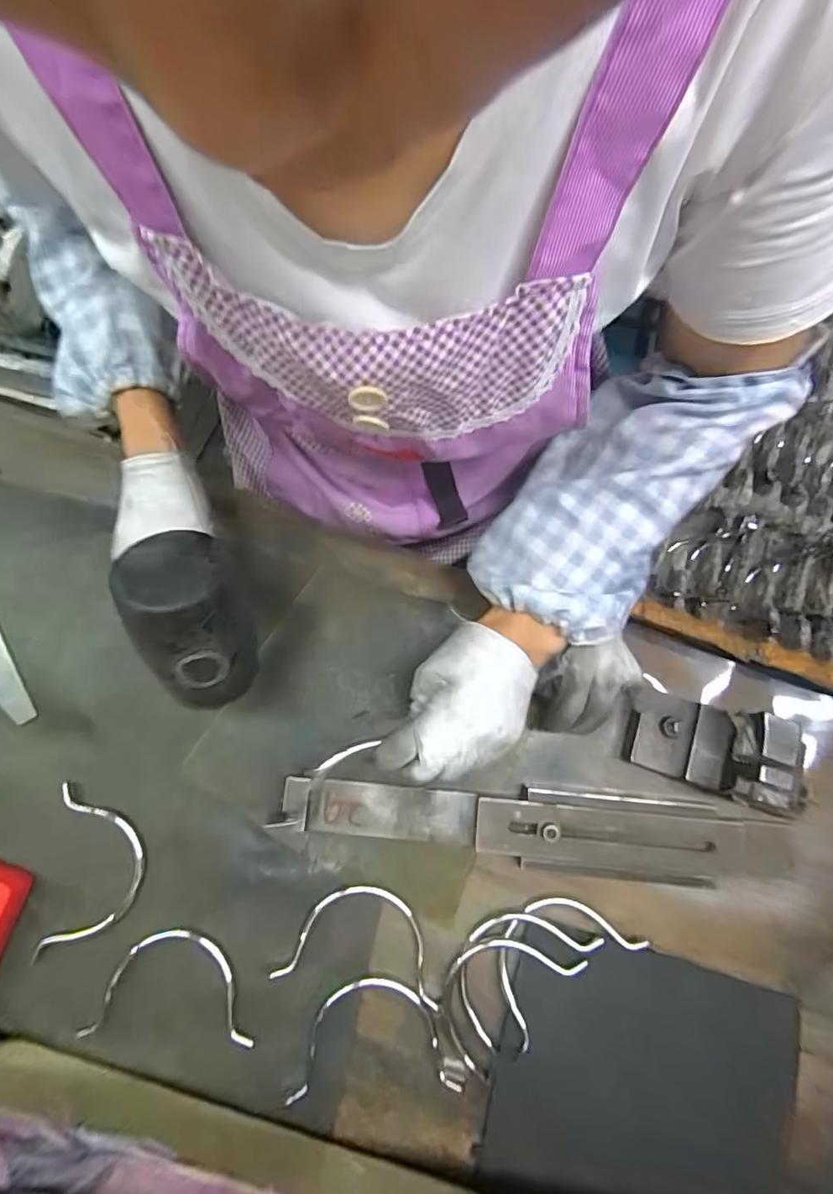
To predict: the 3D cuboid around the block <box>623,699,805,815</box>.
[{"bbox_3d":[0.231,0.116,0.382,0.121,0.072,0.070,13,77,3],"label":"block"}]

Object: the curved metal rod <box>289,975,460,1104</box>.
[{"bbox_3d":[-0.032,0.323,0.372,0.122,0.010,0.072,-3,77,0],"label":"curved metal rod"}]

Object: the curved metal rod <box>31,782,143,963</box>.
[{"bbox_3d":[-0.251,0.211,0.391,0.071,0.017,0.122,2,77,1],"label":"curved metal rod"}]

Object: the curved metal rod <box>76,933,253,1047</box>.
[{"bbox_3d":[-0.181,0.287,0.374,0.128,0.005,0.071,3,77,1],"label":"curved metal rod"}]

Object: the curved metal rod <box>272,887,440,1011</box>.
[{"bbox_3d":[-0.038,0.259,0.384,0.122,0.014,0.069,13,77,3],"label":"curved metal rod"}]

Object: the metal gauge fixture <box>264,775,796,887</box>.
[{"bbox_3d":[0.087,0.178,0.398,0.377,0.023,0.057,5,77,1],"label":"metal gauge fixture"}]

